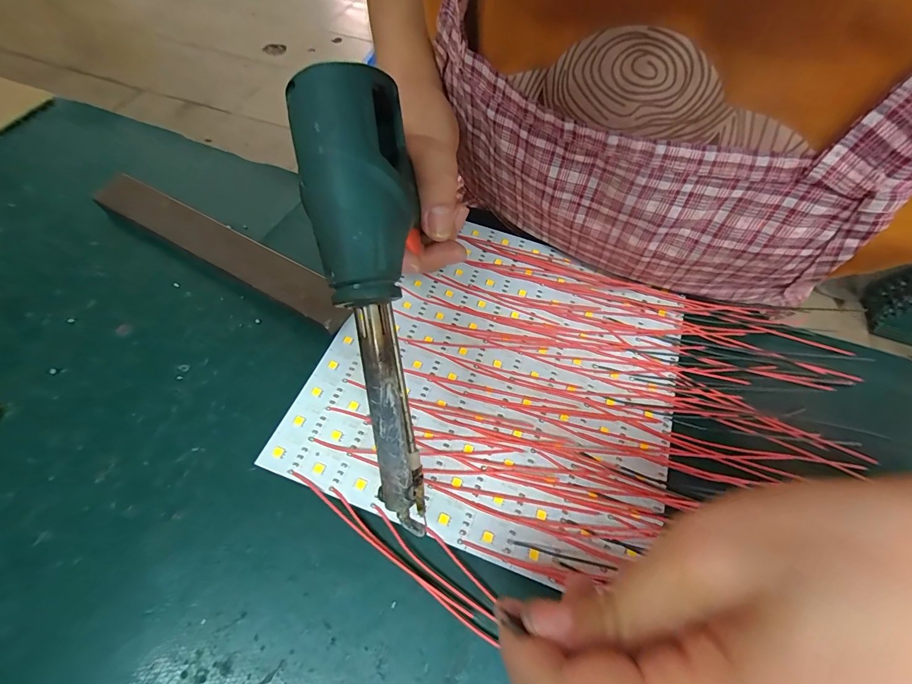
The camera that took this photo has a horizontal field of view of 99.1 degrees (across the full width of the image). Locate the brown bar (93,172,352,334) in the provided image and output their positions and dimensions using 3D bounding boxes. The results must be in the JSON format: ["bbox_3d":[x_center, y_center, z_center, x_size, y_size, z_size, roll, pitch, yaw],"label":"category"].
[{"bbox_3d":[-0.167,-0.067,0.271,0.216,0.020,0.028,27,62,12],"label":"brown bar"}]

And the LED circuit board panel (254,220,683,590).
[{"bbox_3d":[0.028,0.015,0.246,0.208,0.007,0.205,19,61,7],"label":"LED circuit board panel"}]

